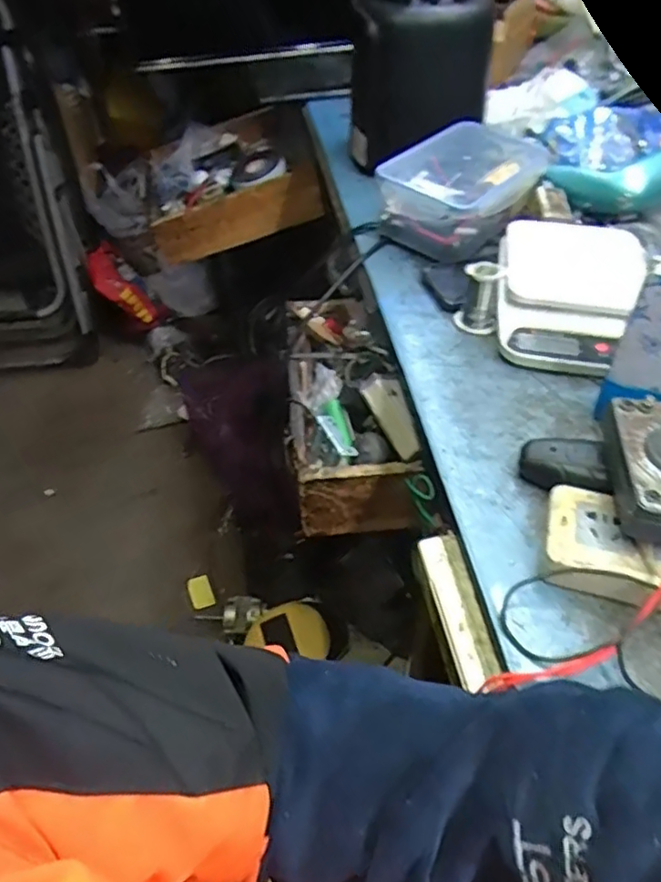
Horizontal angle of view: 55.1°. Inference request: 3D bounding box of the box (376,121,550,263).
[{"bbox_3d":[0.167,-0.306,0.767,0.127,0.085,0.223,32,55,28],"label":"box"}]

